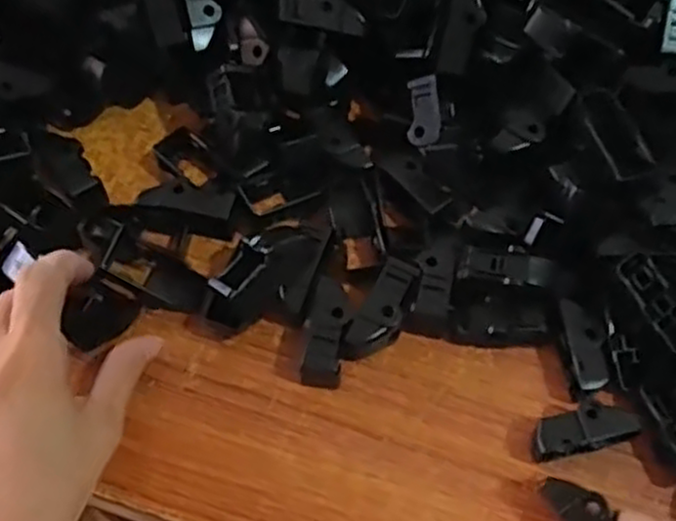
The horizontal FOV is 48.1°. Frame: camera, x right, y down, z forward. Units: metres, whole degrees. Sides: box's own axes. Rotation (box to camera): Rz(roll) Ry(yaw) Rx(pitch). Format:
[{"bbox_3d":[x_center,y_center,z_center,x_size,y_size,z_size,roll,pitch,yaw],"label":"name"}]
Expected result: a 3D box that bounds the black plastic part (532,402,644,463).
[{"bbox_3d":[0.106,0.072,0.323,0.052,0.011,0.017,-14,61,-8],"label":"black plastic part"}]

